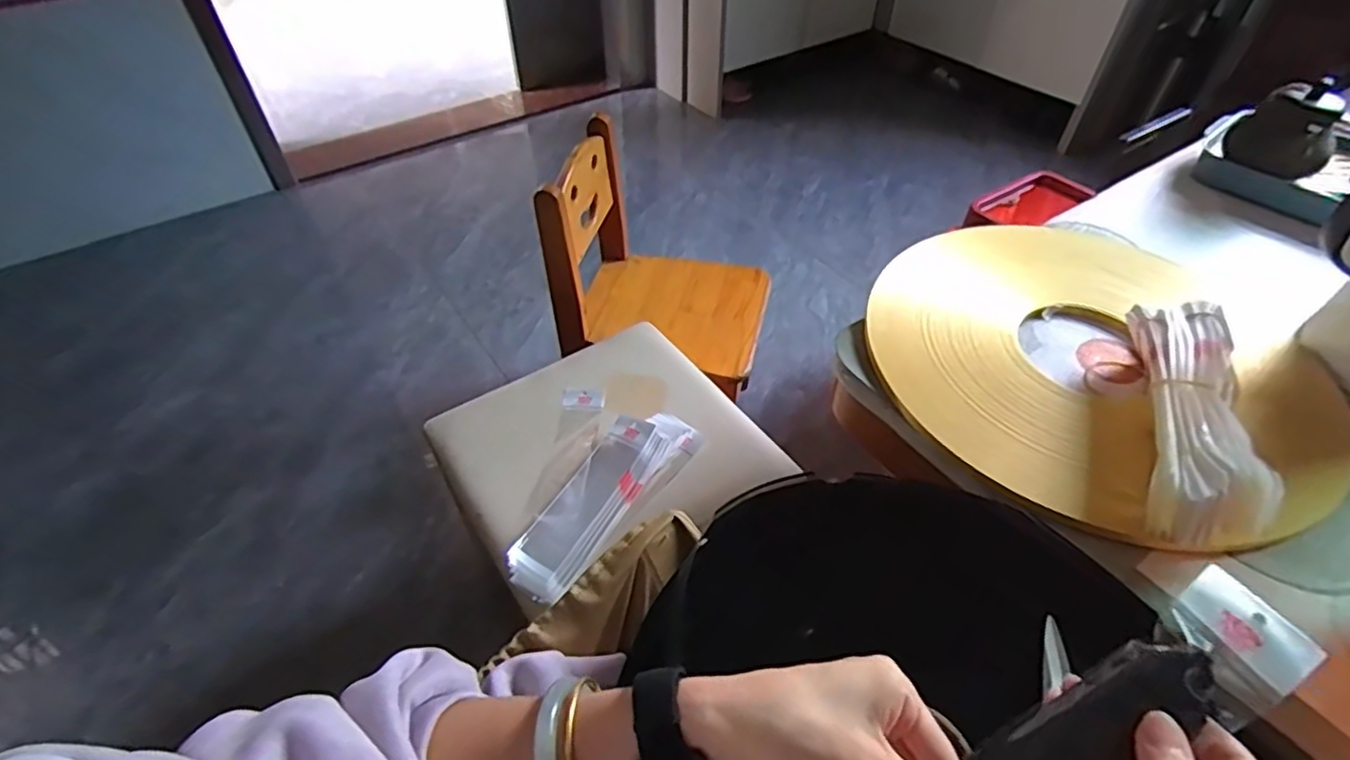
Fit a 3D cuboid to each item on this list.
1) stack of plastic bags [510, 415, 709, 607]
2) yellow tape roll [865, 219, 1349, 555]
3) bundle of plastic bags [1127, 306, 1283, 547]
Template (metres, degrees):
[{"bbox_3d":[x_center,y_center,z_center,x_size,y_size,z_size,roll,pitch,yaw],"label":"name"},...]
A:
[{"bbox_3d":[-0.076,0.119,0.690,0.085,0.027,0.254,29,53,24],"label":"stack of plastic bags"},{"bbox_3d":[0.369,-0.026,0.574,0.359,0.022,0.370,0,47,0],"label":"yellow tape roll"},{"bbox_3d":[0.387,0.026,0.489,0.078,0.072,0.220,19,50,17],"label":"bundle of plastic bags"}]

